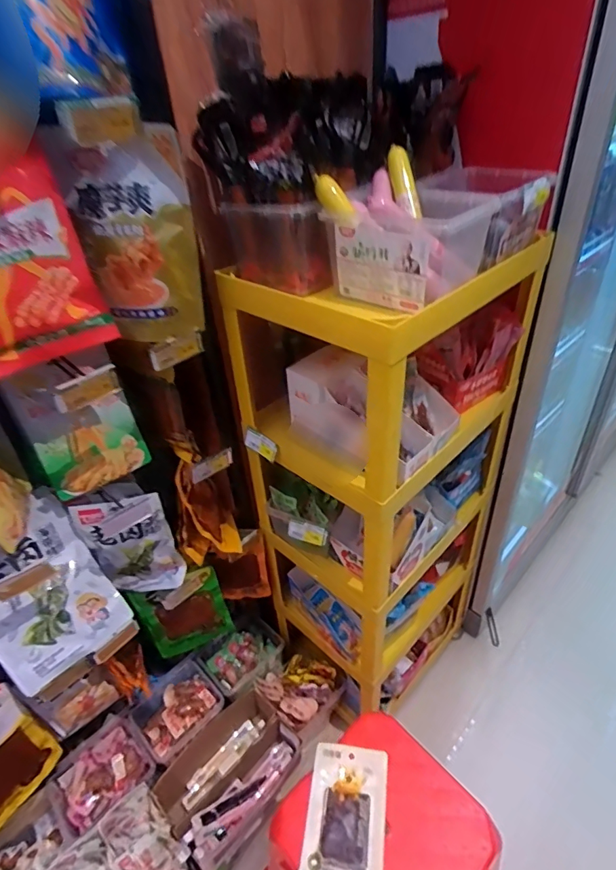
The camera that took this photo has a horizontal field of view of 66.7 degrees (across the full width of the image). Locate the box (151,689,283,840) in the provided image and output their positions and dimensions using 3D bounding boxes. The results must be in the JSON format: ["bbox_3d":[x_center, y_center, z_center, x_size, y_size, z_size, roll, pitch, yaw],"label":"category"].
[{"bbox_3d":[-0.210,0.788,1.138,0.130,0.130,0.310,26,47,34],"label":"box"}]

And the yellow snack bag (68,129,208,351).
[{"bbox_3d":[-0.234,-0.264,0.676,0.140,0.242,0.077,-17,39,-16],"label":"yellow snack bag"}]

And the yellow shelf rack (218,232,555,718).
[{"bbox_3d":[0.155,0.149,1.098,0.361,1.085,0.460,27,47,35],"label":"yellow shelf rack"}]

